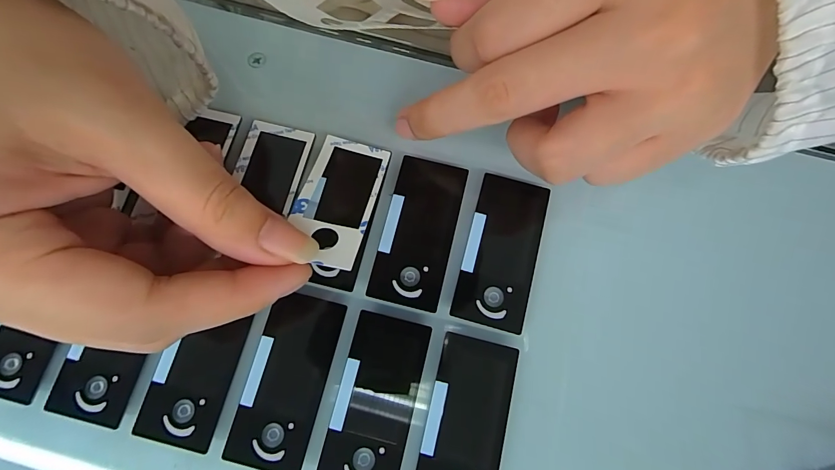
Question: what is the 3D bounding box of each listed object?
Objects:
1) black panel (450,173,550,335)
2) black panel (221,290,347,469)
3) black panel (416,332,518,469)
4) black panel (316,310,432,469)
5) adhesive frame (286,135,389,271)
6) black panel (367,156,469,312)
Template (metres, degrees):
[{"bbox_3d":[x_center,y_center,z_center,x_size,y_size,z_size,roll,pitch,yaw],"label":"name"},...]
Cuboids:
[{"bbox_3d":[0.033,0.006,0.151,0.027,0.004,0.059,15,76,4],"label":"black panel"},{"bbox_3d":[-0.046,0.052,0.140,0.027,0.004,0.059,14,76,3],"label":"black panel"},{"bbox_3d":[0.017,0.067,0.136,0.027,0.004,0.059,13,76,3],"label":"black panel"},{"bbox_3d":[-0.015,0.059,0.137,0.027,0.004,0.059,13,76,3],"label":"black panel"},{"bbox_3d":[-0.030,-0.014,0.144,0.028,0.004,0.059,12,55,0],"label":"adhesive frame"},{"bbox_3d":[0.001,-0.002,0.153,0.028,0.004,0.059,13,76,3],"label":"black panel"}]

